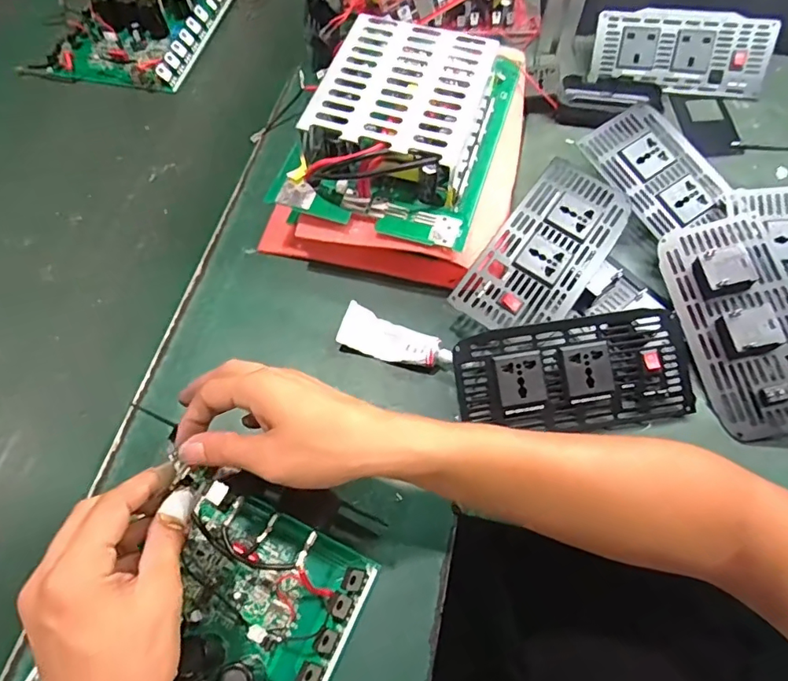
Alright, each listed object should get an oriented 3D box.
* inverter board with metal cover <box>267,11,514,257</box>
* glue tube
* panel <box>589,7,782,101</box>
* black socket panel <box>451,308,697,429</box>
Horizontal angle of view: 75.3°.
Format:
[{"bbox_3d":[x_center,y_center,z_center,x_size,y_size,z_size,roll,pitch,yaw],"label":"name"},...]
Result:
[{"bbox_3d":[0.010,-0.211,0.472,0.177,0.057,0.237,17,65,9],"label":"inverter board with metal cover"},{"bbox_3d":[0.002,0.002,0.454,0.099,0.026,0.035,19,66,10],"label":"glue tube"},{"bbox_3d":[0.319,-0.321,0.570,0.181,0.020,0.084,7,109,9],"label":"panel"},{"bbox_3d":[0.147,0.030,0.426,0.187,0.029,0.092,-9,90,-3],"label":"black socket panel"}]

